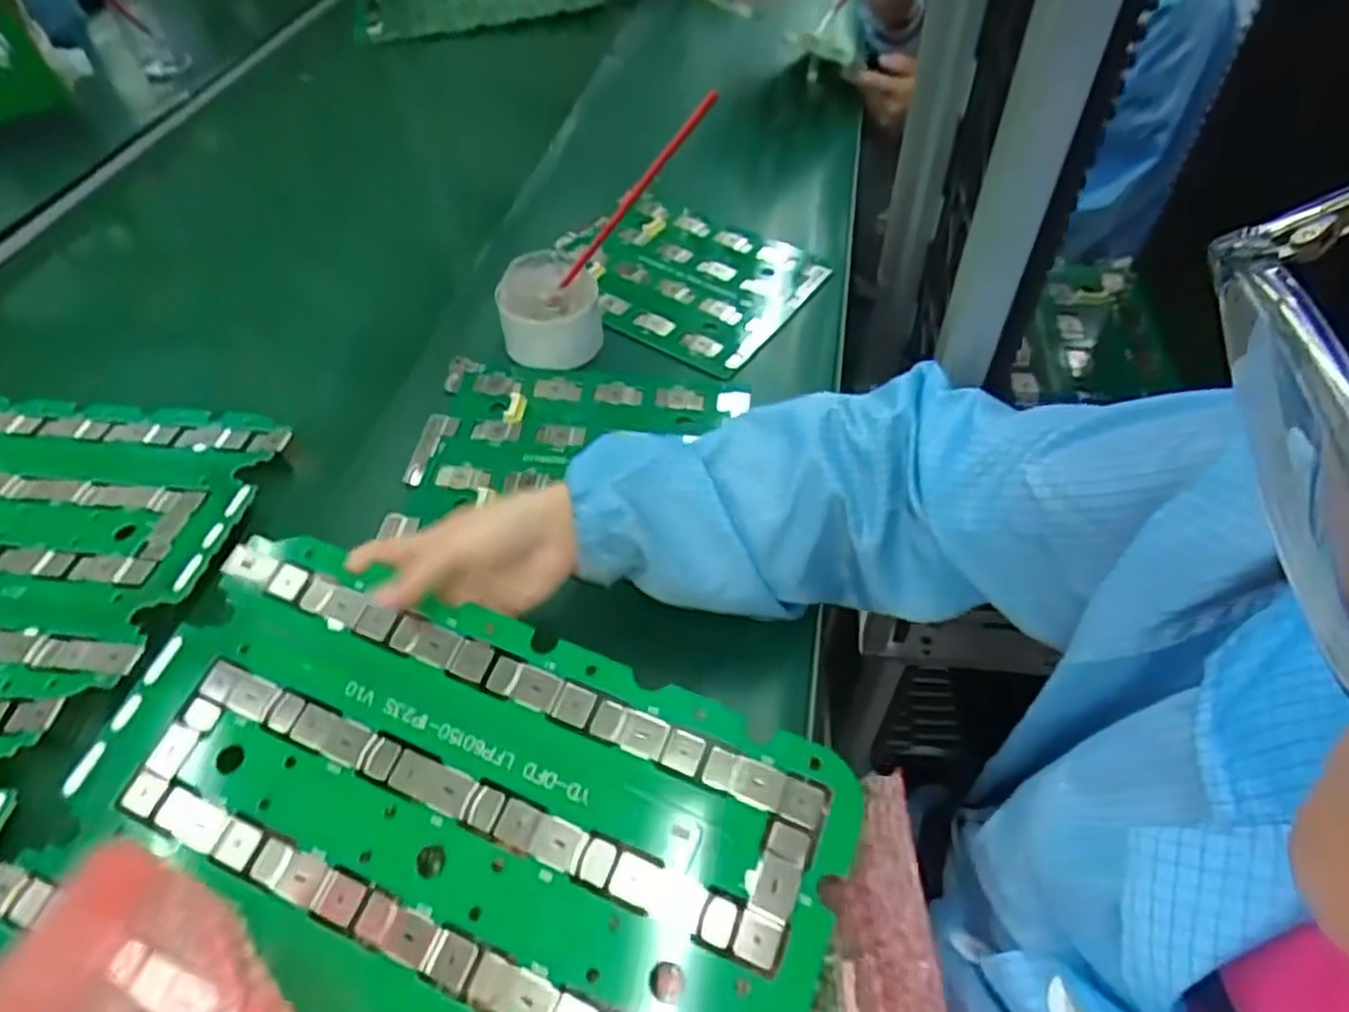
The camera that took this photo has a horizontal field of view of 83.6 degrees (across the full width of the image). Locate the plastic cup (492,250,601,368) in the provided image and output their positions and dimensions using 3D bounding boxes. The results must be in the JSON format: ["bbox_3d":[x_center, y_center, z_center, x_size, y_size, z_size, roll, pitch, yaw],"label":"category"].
[{"bbox_3d":[-0.100,-0.168,0.635,0.074,0.062,0.072,0,51,0],"label":"plastic cup"}]

